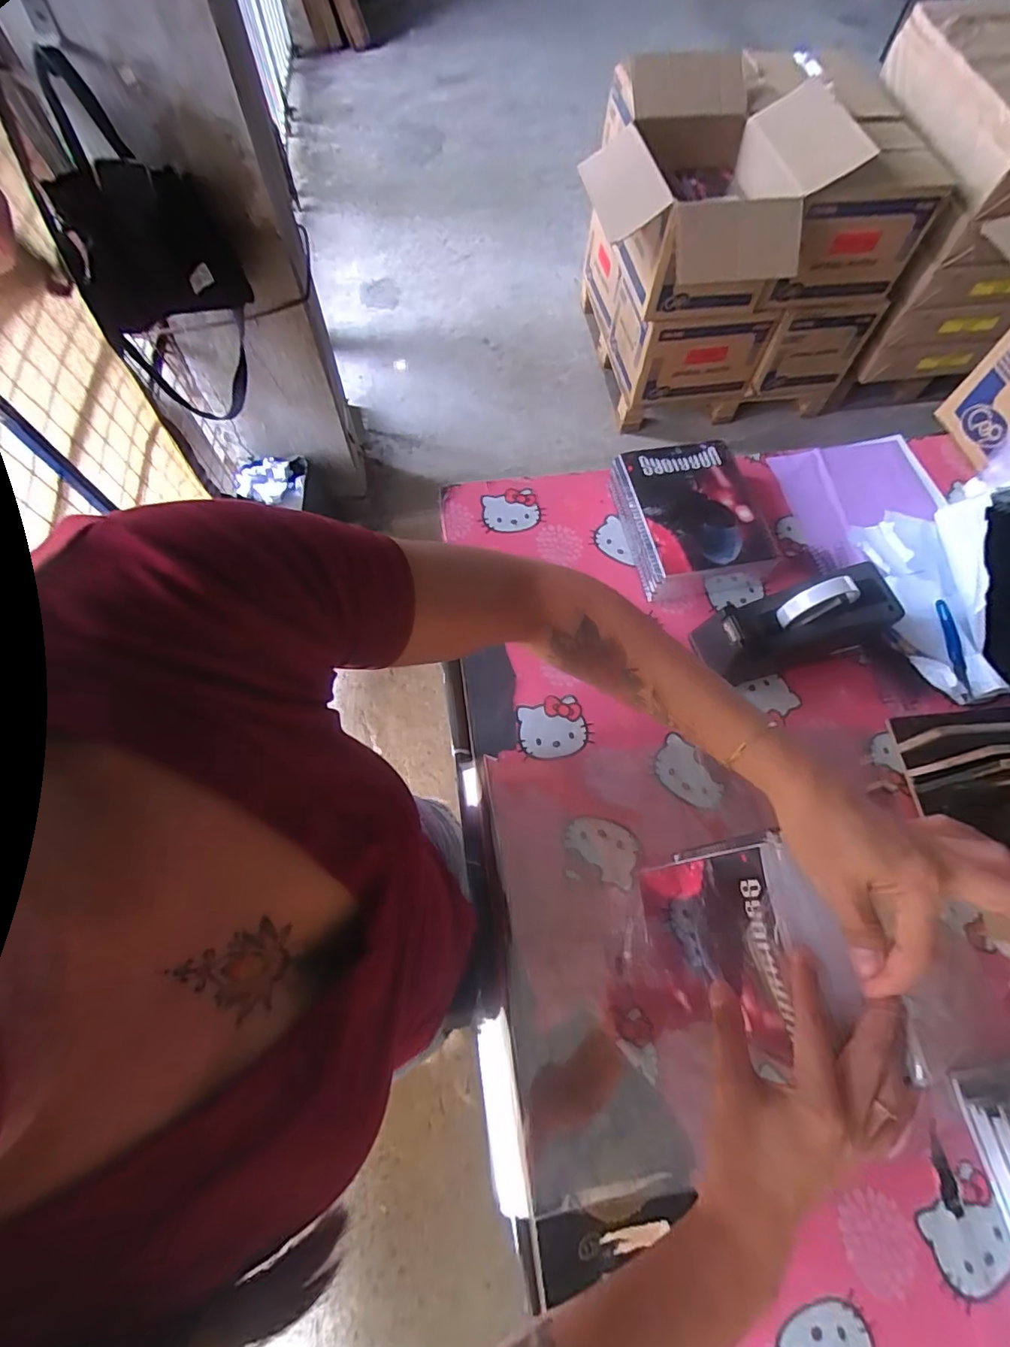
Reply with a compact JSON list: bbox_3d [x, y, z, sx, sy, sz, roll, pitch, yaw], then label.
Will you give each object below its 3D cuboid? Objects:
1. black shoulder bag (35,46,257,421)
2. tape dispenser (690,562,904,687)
[{"bbox_3d":[-0.604,-0.711,1.002,0.248,0.532,0.136,-9,68,-6],"label":"black shoulder bag"},{"bbox_3d":[0.333,-0.052,0.614,0.210,0.109,0.077,-17,69,-9],"label":"tape dispenser"}]

